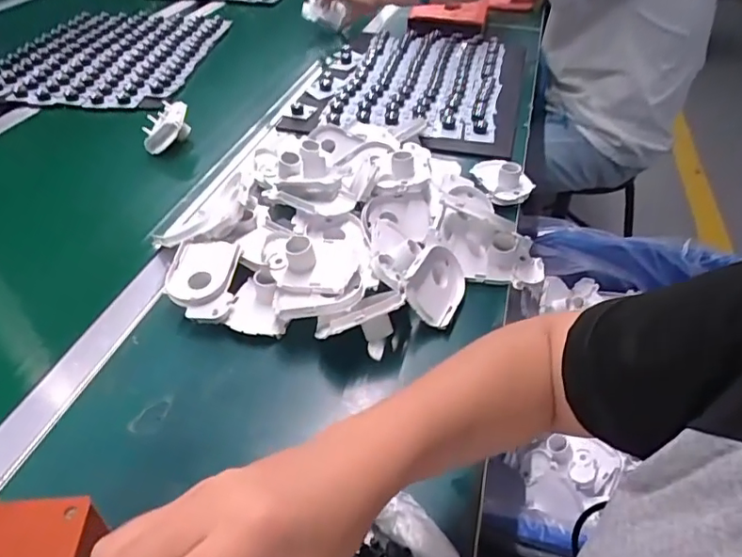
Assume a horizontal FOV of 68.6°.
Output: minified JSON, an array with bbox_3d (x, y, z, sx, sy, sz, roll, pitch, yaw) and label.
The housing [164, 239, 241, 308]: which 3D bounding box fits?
[{"bbox_3d":[-0.173,-0.005,0.560,0.066,0.030,0.090,5,41,5],"label":"housing"}]

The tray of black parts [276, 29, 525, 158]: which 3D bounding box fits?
[{"bbox_3d":[0.084,-0.363,0.984,0.361,0.056,0.452,10,42,10],"label":"tray of black parts"}]

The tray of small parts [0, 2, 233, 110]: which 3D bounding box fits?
[{"bbox_3d":[-0.489,-0.452,1.060,0.349,0.020,0.487,7,41,6],"label":"tray of small parts"}]

